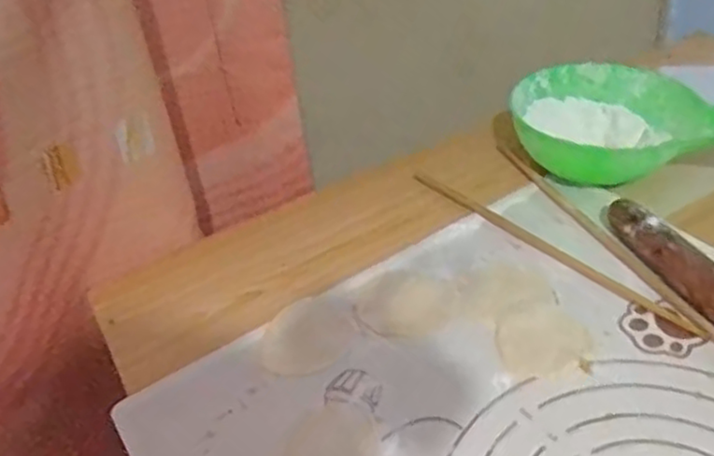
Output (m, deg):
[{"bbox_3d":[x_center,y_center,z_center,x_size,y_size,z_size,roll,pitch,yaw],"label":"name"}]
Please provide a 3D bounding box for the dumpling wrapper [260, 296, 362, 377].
[{"bbox_3d":[-0.032,0.074,0.481,0.061,0.004,0.067,10,45,25],"label":"dumpling wrapper"}]

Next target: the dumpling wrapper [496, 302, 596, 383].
[{"bbox_3d":[0.119,0.070,0.452,0.058,0.004,0.065,-9,37,-1],"label":"dumpling wrapper"}]

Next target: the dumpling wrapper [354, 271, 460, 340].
[{"bbox_3d":[0.036,0.054,0.493,0.063,0.004,0.064,-2,40,2],"label":"dumpling wrapper"}]

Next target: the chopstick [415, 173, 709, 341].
[{"bbox_3d":[0.137,0.011,0.533,0.013,0.008,0.270,-28,41,-25],"label":"chopstick"}]

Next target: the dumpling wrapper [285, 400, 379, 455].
[{"bbox_3d":[-0.014,0.127,0.409,0.052,0.004,0.060,-3,37,7],"label":"dumpling wrapper"}]

